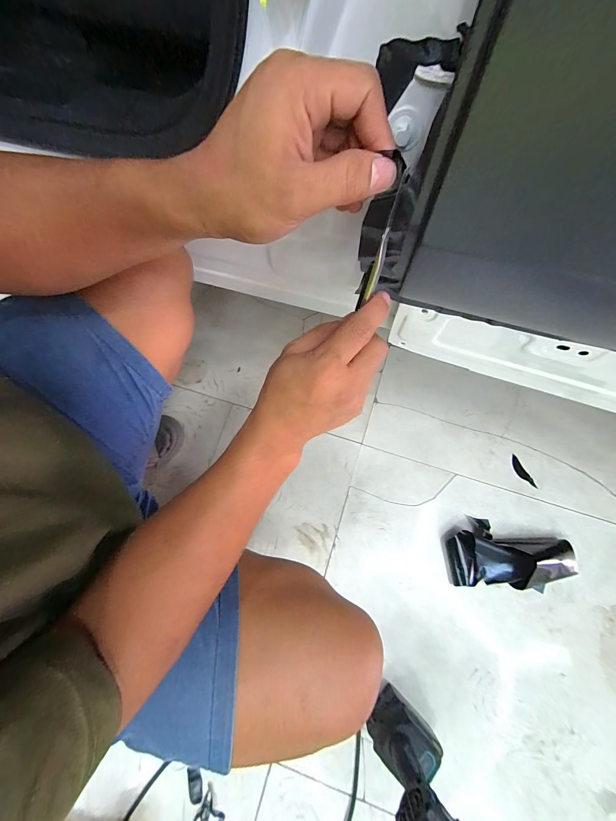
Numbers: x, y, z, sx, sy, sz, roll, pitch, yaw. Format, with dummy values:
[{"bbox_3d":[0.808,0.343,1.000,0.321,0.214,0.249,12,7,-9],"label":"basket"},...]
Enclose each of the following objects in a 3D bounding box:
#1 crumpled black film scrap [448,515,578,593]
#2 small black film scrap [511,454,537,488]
[{"bbox_3d":[0.416,0.295,0.617,0.254,0.050,0.126,4,74,2],"label":"crumpled black film scrap"},{"bbox_3d":[0.482,0.140,0.684,0.021,0.004,0.079,-26,75,-7],"label":"small black film scrap"}]

